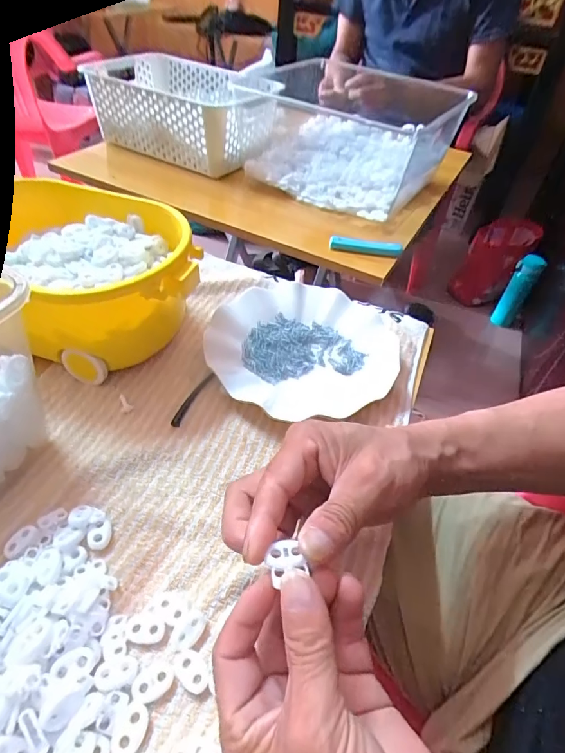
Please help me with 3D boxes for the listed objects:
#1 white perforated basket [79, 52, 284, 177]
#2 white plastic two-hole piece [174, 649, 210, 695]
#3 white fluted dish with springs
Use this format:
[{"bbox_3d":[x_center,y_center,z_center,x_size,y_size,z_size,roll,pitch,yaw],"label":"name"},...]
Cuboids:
[{"bbox_3d":[-0.167,-0.461,0.773,0.300,0.130,0.221,23,48,17],"label":"white perforated basket"},{"bbox_3d":[-0.052,0.166,0.245,0.024,0.004,0.015,34,51,25],"label":"white plastic two-hole piece"},{"bbox_3d":[0.020,-0.034,0.434,0.179,0.027,0.168,1,45,-6],"label":"white fluted dish with springs"}]

